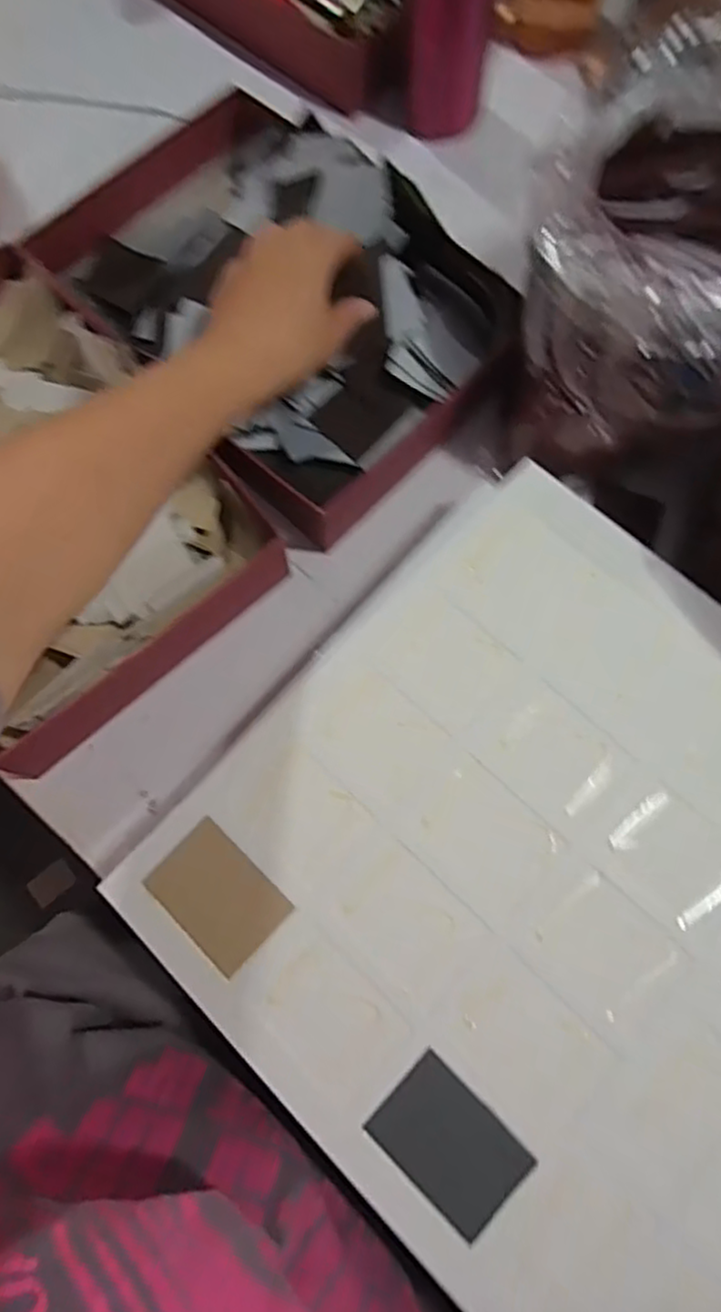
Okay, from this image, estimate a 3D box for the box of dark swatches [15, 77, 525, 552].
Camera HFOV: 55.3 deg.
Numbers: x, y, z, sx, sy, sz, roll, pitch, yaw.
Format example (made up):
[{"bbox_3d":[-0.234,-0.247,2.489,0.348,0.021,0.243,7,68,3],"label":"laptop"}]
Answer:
[{"bbox_3d":[-0.057,-0.244,0.477,0.212,0.070,0.294,-42,79,-12],"label":"box of dark swatches"}]

